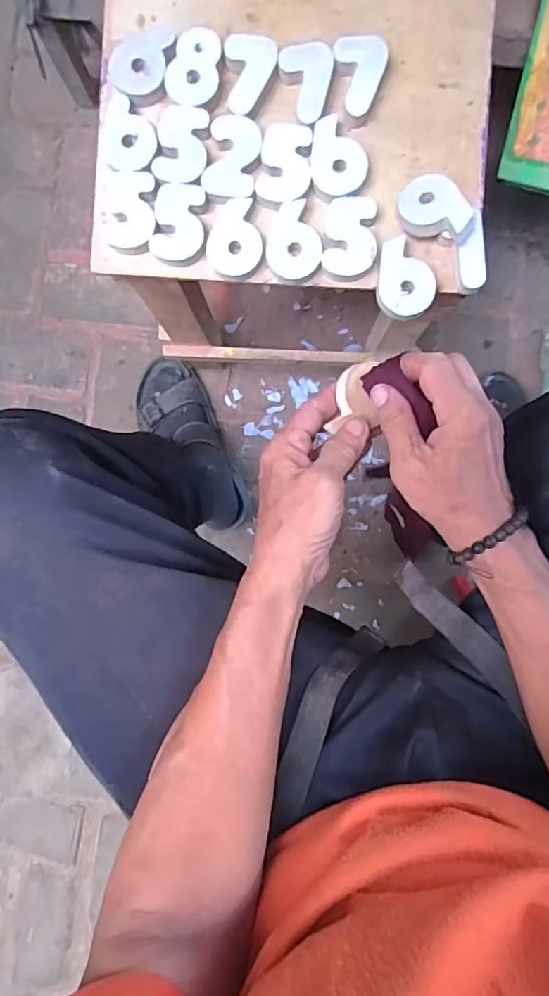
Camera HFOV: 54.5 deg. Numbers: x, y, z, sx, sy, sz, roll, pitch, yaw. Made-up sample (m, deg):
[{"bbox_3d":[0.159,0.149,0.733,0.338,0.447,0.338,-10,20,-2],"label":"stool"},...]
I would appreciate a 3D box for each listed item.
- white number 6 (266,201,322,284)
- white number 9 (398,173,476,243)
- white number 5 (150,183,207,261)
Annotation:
[{"bbox_3d":[0.015,-0.212,0.441,0.044,0.007,0.063,-5,91,2],"label":"white number 6"},{"bbox_3d":[0.130,-0.232,0.427,0.060,0.016,0.042,35,106,24],"label":"white number 9"},{"bbox_3d":[-0.079,-0.228,0.438,0.042,0.004,0.062,7,91,1],"label":"white number 5"}]

